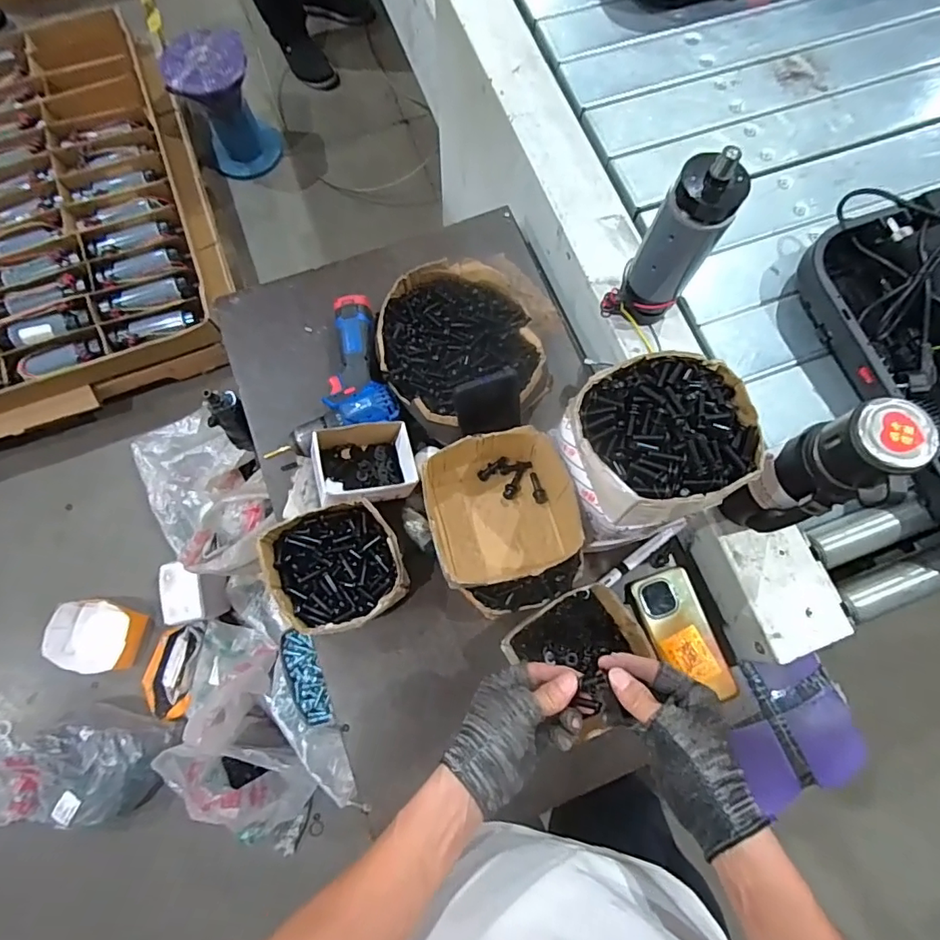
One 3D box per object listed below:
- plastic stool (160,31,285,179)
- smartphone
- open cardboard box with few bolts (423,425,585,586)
[{"bbox_3d":[-0.698,-1.036,1.483,0.225,0.259,0.210,-22,76,-8],"label":"plastic stool"},{"bbox_3d":[0.264,0.207,0.644,0.078,0.010,0.159,-17,76,-6],"label":"smartphone"},{"bbox_3d":[0.038,0.039,0.574,0.164,0.068,0.152,-8,75,-4],"label":"open cardboard box with few bolts"}]

